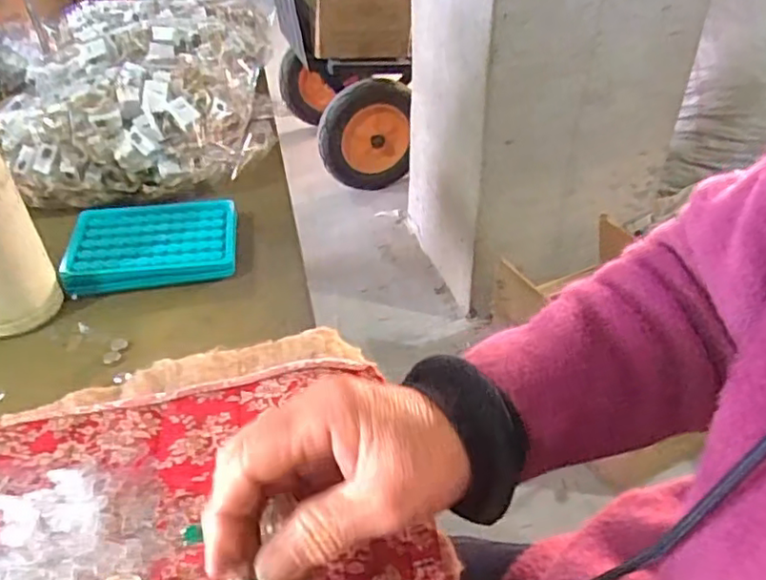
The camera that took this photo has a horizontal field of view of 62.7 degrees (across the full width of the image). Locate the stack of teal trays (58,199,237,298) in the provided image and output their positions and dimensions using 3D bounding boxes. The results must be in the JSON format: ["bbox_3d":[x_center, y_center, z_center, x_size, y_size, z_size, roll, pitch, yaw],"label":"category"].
[{"bbox_3d":[-0.193,-0.039,0.531,0.135,0.022,0.093,-6,40,-6],"label":"stack of teal trays"}]

